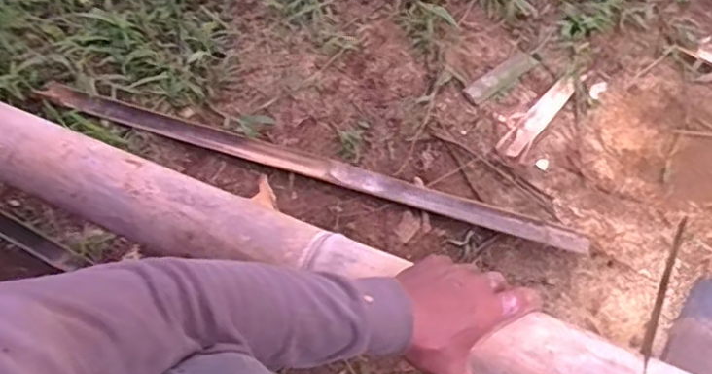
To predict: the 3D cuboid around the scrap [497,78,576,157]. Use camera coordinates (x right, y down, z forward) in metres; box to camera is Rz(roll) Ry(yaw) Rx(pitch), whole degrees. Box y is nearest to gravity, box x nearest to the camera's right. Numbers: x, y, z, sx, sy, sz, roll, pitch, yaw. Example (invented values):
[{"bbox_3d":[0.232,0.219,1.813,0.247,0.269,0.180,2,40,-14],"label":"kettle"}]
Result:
[{"bbox_3d":[0.283,-0.109,0.998,0.036,0.008,0.192,36,63,20],"label":"scrap"}]

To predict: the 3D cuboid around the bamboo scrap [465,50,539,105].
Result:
[{"bbox_3d":[0.232,-0.176,1.035,0.147,0.007,0.039,-35,64,-21],"label":"bamboo scrap"}]

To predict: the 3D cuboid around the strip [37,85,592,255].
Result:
[{"bbox_3d":[-0.084,-0.036,0.934,0.811,0.022,0.043,17,58,10],"label":"strip"}]

